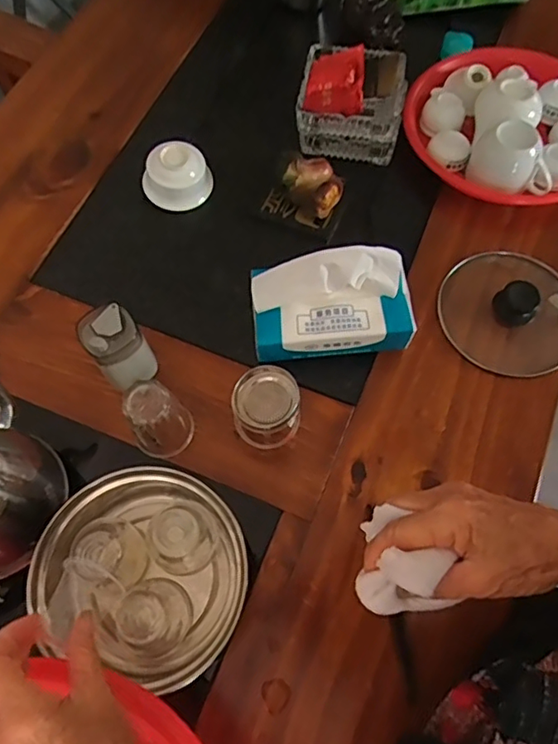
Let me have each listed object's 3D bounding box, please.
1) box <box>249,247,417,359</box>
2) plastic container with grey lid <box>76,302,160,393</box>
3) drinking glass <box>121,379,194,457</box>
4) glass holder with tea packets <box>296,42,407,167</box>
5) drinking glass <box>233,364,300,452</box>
[{"bbox_3d":[0.053,-0.064,0.548,0.152,0.098,0.076,-6,67,-1],"label":"box"},{"bbox_3d":[-0.154,-0.021,0.536,0.054,0.087,0.059,-30,70,-11],"label":"plastic container with grey lid"},{"bbox_3d":[-0.112,0.042,0.512,0.052,0.077,0.053,-10,68,-3],"label":"drinking glass"},{"bbox_3d":[0.091,-0.336,0.676,0.125,0.061,0.121,9,68,5],"label":"glass holder with tea packets"},{"bbox_3d":[-0.012,0.033,0.521,0.059,0.070,0.061,0,67,1],"label":"drinking glass"}]

